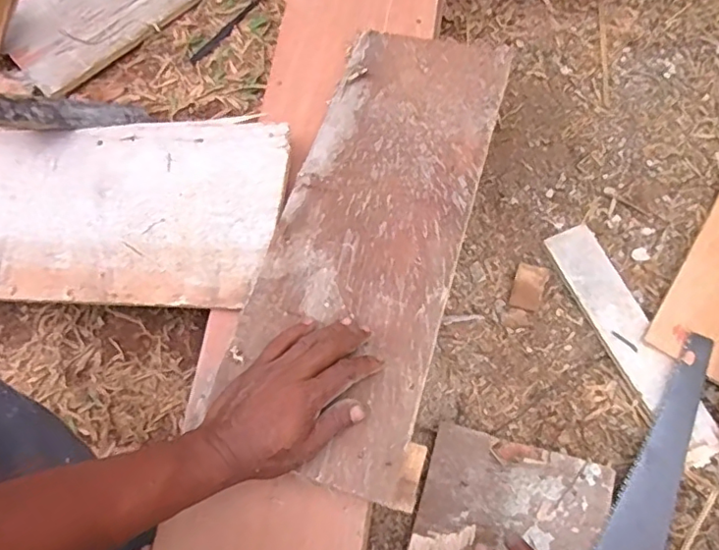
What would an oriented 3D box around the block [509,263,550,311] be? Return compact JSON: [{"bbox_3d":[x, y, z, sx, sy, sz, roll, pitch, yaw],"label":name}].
[{"bbox_3d":[0.208,0.014,0.695,0.037,0.010,0.063,22,72,9],"label":"block"}]

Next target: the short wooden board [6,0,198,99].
[{"bbox_3d":[-0.380,-0.399,0.833,0.294,0.021,0.186,-43,75,-13],"label":"short wooden board"}]

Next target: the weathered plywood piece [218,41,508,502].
[{"bbox_3d":[0.016,-0.051,0.567,0.193,0.012,0.496,10,66,5],"label":"weathered plywood piece"}]

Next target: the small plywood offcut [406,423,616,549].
[{"bbox_3d":[0.159,0.272,0.606,0.192,0.017,0.176,14,78,9],"label":"small plywood offcut"}]

